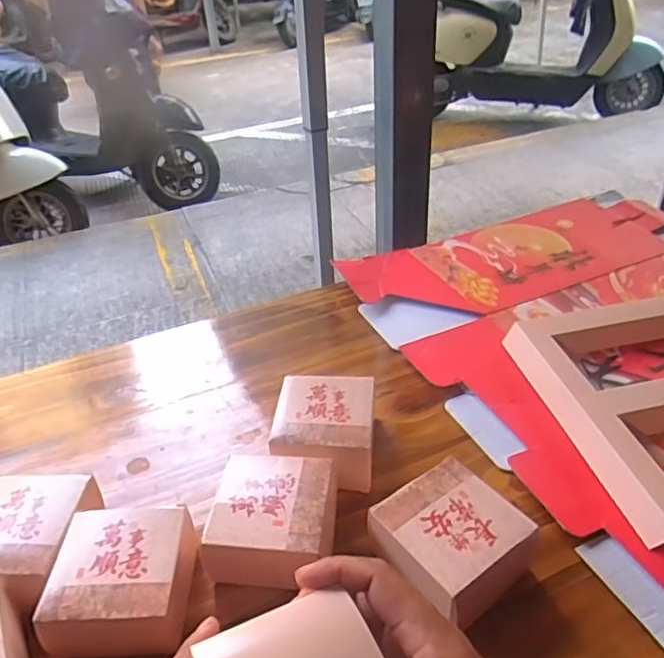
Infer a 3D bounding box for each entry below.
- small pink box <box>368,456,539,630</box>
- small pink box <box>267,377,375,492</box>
[{"bbox_3d":[0.085,0.155,0.435,0.091,0.052,0.084,-27,43,-27],"label":"small pink box"},{"bbox_3d":[-0.005,0.090,0.528,0.083,0.050,0.095,0,37,4],"label":"small pink box"}]

